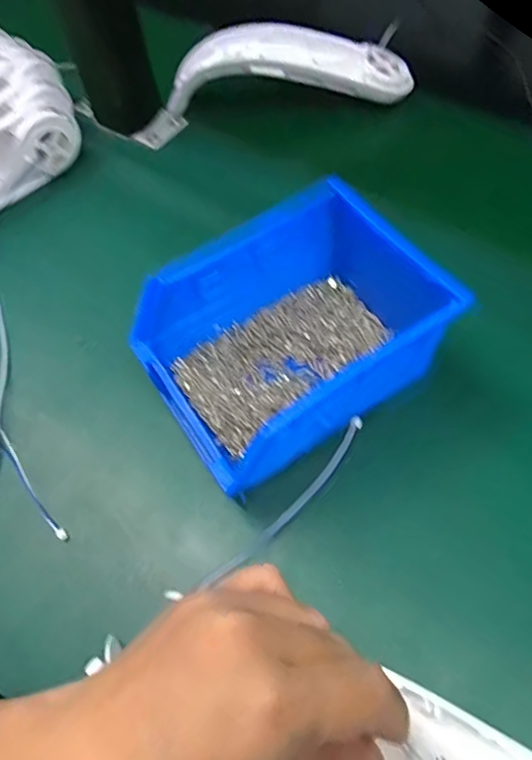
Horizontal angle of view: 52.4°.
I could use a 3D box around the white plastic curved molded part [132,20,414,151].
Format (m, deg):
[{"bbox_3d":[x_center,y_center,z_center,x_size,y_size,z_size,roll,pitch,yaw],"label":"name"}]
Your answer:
[{"bbox_3d":[0.002,-0.246,0.444,0.214,0.052,0.079,-11,61,0],"label":"white plastic curved molded part"}]

